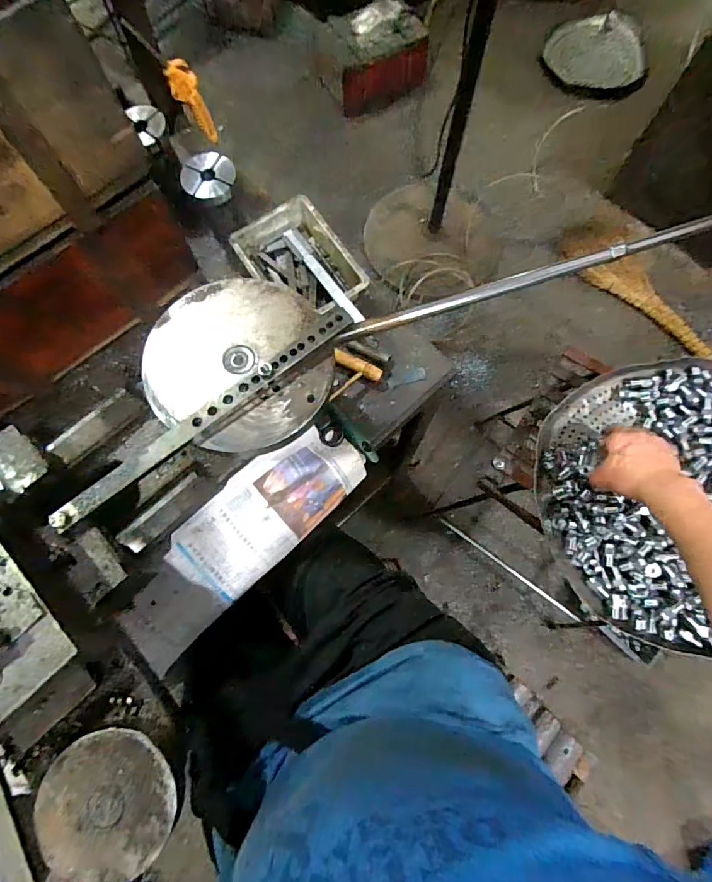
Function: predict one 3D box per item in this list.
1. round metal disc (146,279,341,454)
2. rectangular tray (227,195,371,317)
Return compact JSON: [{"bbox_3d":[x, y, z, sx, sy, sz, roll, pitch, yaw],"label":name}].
[{"bbox_3d":[-0.120,-0.083,0.451,0.177,0.011,0.188,0,73,0],"label":"round metal disc"},{"bbox_3d":[-0.078,-0.242,0.616,0.123,0.047,0.176,-35,76,-9],"label":"rectangular tray"}]

